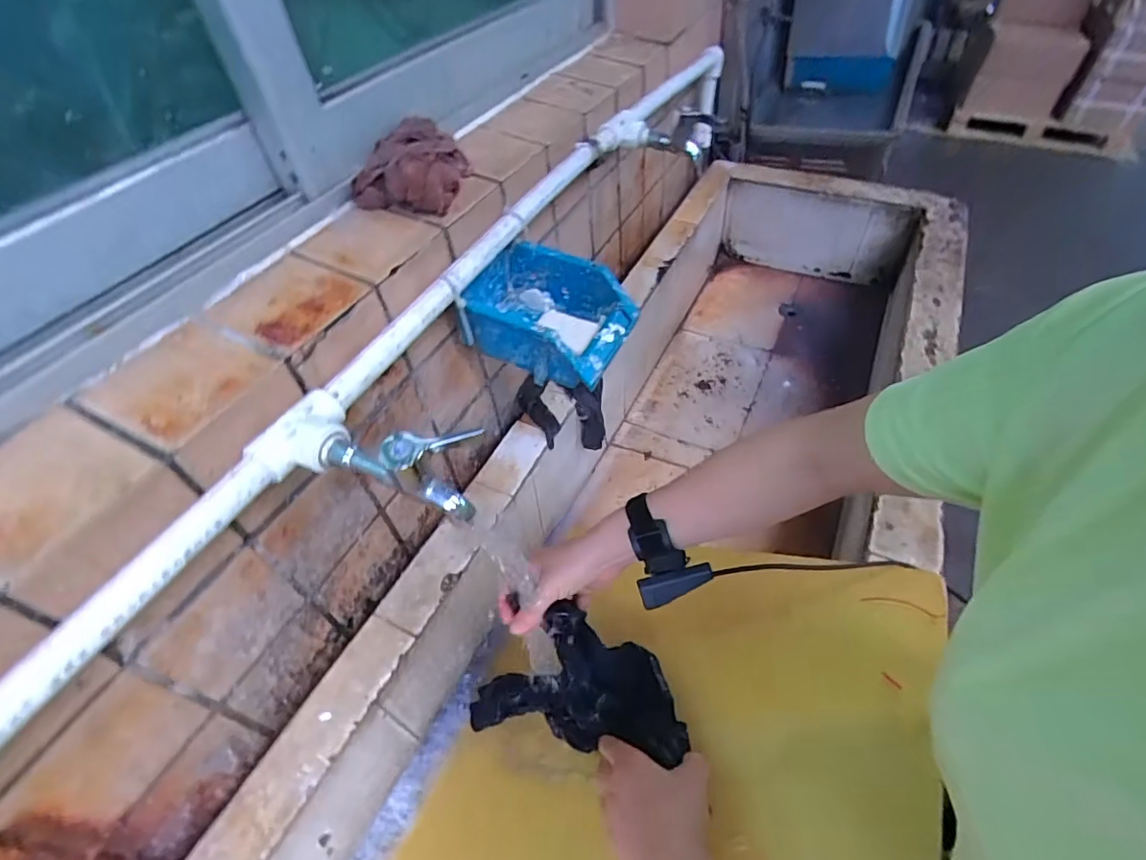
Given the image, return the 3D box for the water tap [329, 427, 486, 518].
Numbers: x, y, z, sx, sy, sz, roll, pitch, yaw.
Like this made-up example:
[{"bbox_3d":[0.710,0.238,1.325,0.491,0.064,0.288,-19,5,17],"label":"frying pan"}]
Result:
[{"bbox_3d":[-0.124,0.023,0.379,0.126,0.066,0.045,9,50,14],"label":"water tap"}]

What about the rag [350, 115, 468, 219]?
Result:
[{"bbox_3d":[-0.157,-0.271,0.555,0.085,0.054,0.128,15,52,18],"label":"rag"}]

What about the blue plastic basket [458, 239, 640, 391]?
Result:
[{"bbox_3d":[-0.030,-0.126,0.589,0.169,0.077,0.131,16,52,19],"label":"blue plastic basket"}]

